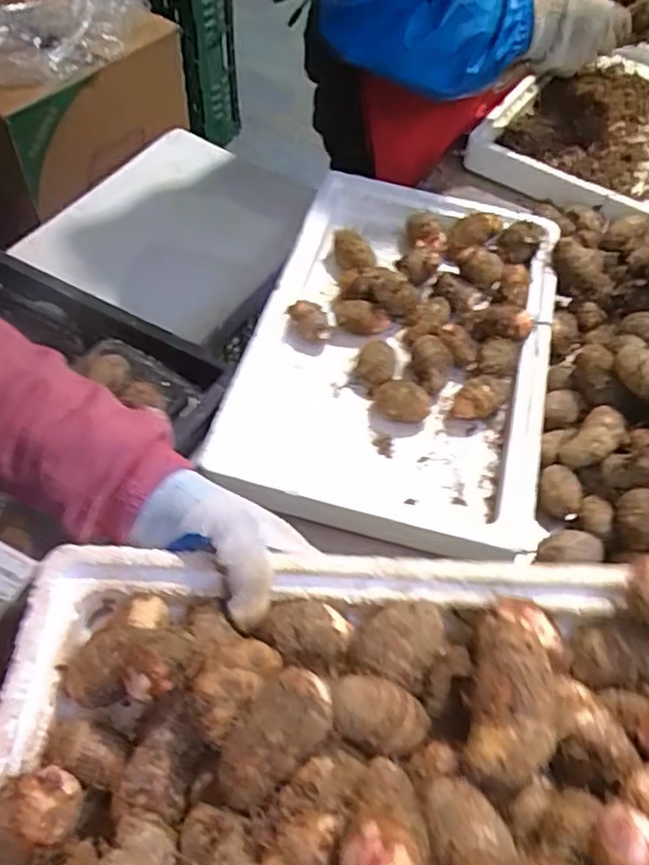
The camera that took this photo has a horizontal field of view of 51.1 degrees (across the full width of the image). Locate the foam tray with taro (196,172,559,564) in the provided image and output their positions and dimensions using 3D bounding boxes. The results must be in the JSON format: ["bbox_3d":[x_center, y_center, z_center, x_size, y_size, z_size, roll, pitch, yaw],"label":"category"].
[{"bbox_3d":[0.086,-0.105,0.741,0.303,0.063,0.488,13,55,5],"label":"foam tray with taro"}]

